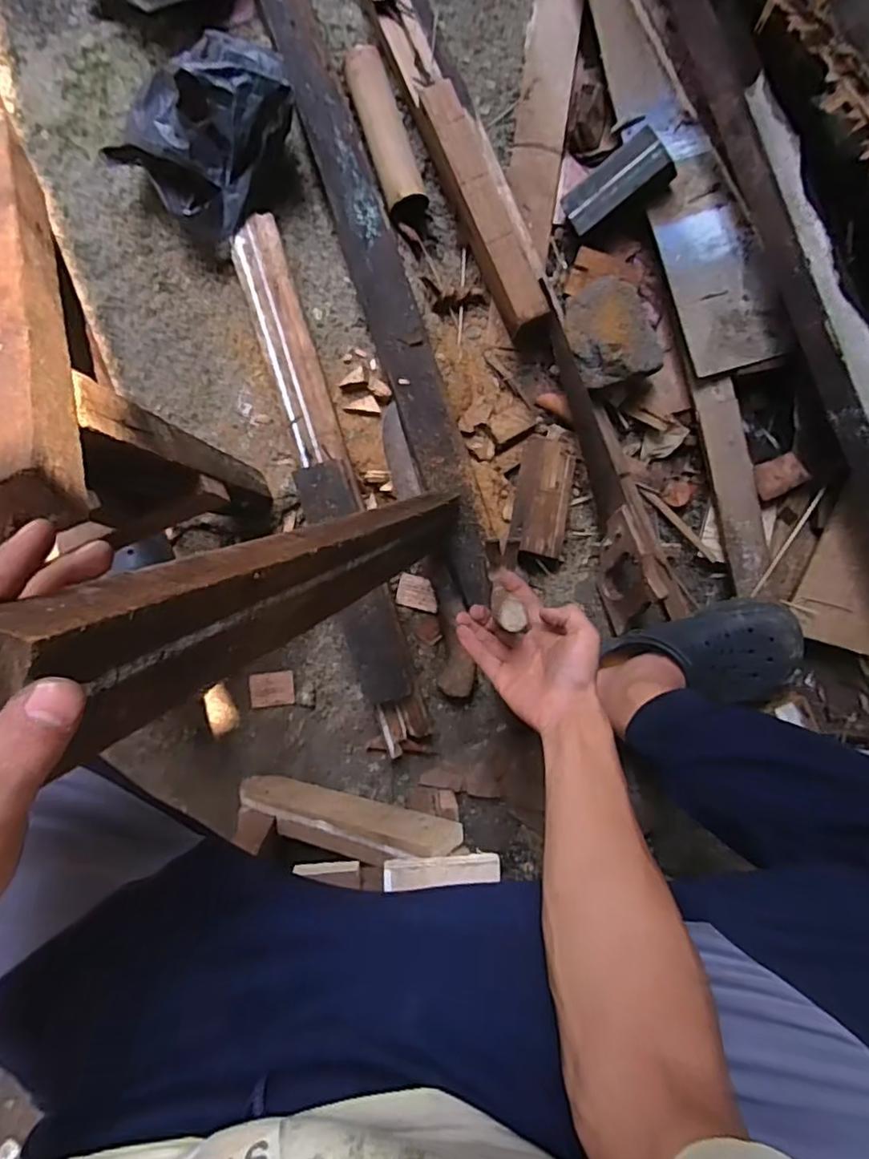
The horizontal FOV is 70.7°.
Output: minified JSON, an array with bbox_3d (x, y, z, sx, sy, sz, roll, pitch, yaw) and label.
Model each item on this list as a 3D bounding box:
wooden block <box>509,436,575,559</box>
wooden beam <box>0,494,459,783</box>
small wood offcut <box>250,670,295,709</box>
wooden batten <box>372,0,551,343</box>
[{"bbox_3d":[0.135,-0.103,0.759,0.069,0.045,0.146,11,92,-3],"label":"wooden block"},{"bbox_3d":[-0.070,-0.010,0.428,0.044,0.483,0.066,-25,93,22],"label":"wooden beam"},{"bbox_3d":[-0.205,0.139,0.774,0.055,0.008,0.043,-5,93,-3],"label":"small wood offcut"},{"bbox_3d":[0.013,-0.553,0.721,0.071,0.059,0.542,-23,93,-2],"label":"wooden batten"}]

